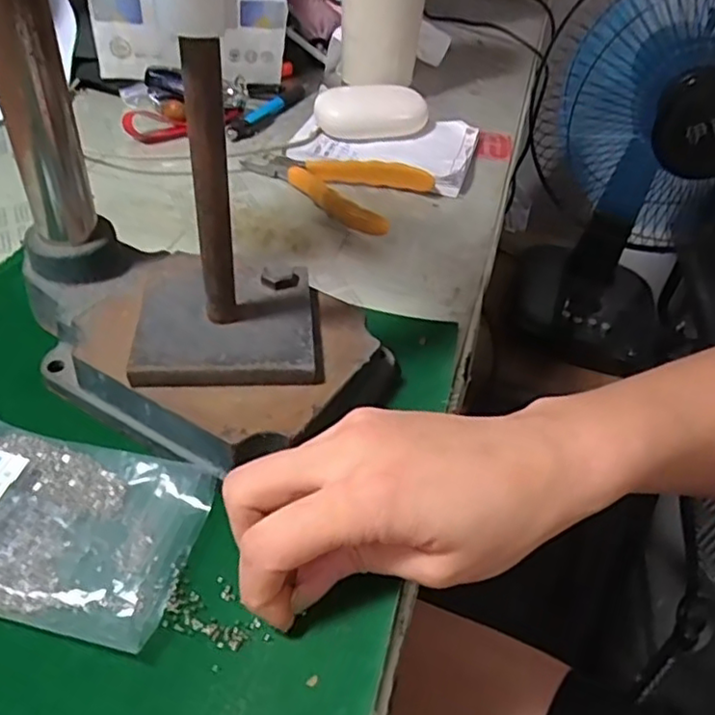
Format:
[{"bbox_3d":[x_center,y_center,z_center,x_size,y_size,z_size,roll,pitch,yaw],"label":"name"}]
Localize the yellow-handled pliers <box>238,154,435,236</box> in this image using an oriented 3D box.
[{"bbox_3d":[-0.020,-0.132,0.480,0.129,0.020,0.080,24,46,18],"label":"yellow-handled pliers"}]

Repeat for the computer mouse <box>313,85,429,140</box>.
[{"bbox_3d":[0.010,-0.209,0.549,0.093,0.029,0.045,-4,44,-11],"label":"computer mouse"}]

